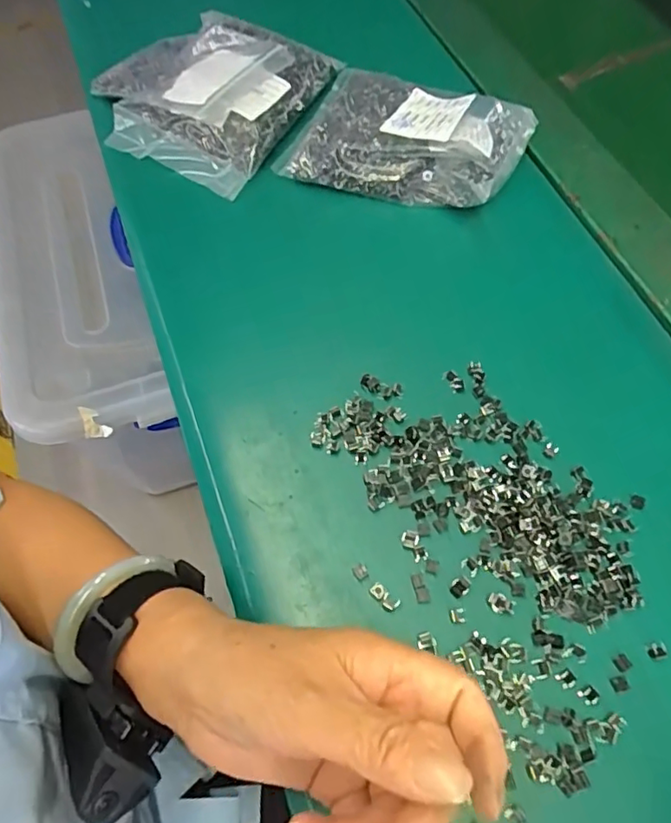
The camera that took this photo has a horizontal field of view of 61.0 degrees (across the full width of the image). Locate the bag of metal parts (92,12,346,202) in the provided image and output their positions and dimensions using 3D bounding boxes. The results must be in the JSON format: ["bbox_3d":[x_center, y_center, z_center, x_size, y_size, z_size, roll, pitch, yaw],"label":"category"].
[{"bbox_3d":[-0.107,-0.256,0.455,0.168,0.052,0.151,25,66,14],"label":"bag of metal parts"}]

